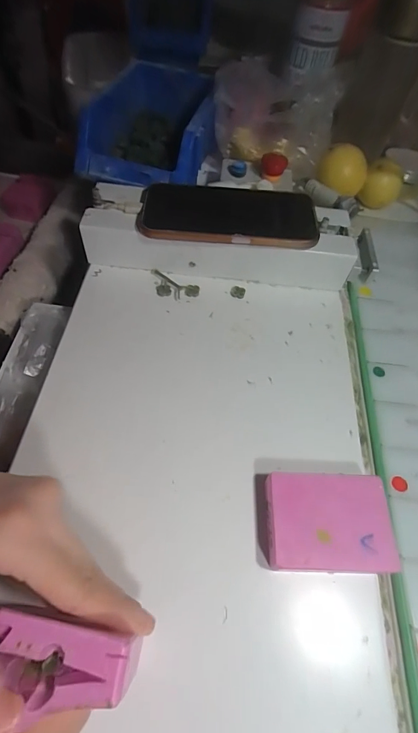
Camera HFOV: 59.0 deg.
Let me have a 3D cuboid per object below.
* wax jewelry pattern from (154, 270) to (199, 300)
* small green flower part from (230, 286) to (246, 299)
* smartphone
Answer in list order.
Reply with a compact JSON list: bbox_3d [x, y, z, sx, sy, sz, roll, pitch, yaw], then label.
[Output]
[{"bbox_3d":[-0.036,-0.076,0.357,0.049,0.006,0.024,25,60,11],"label":"wax jewelry pattern"},{"bbox_3d":[0.028,-0.073,0.362,0.014,0.004,0.013,13,58,3],"label":"small green flower part"},{"bbox_3d":[0.018,-0.143,0.352,0.162,0.016,0.077,3,53,1],"label":"smartphone"}]

